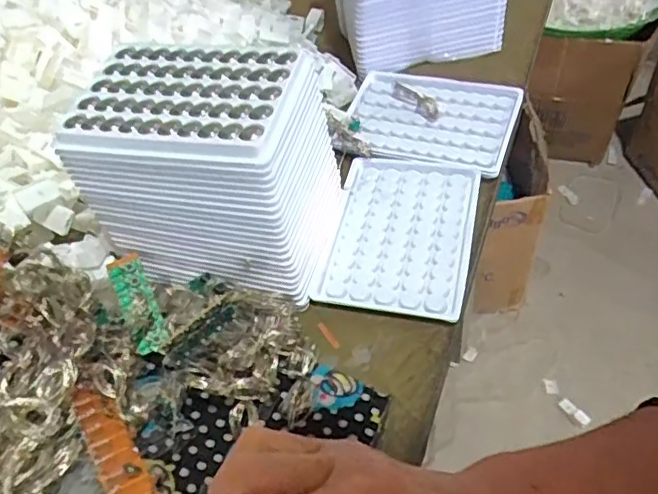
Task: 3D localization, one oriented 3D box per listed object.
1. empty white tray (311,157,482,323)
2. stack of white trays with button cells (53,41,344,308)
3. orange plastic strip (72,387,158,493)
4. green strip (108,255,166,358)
[{"bbox_3d":[0.049,-0.013,0.413,0.093,0.009,0.127,8,53,14],"label":"empty white tray"},{"bbox_3d":[-0.068,-0.048,0.379,0.141,0.118,0.099,9,53,13],"label":"stack of white trays with button cells"},{"bbox_3d":[-0.114,0.113,0.326,0.023,0.008,0.095,-9,43,-39],"label":"orange plastic strip"},{"bbox_3d":[-0.117,0.035,0.376,0.020,0.006,0.064,-25,73,-7],"label":"green strip"}]

